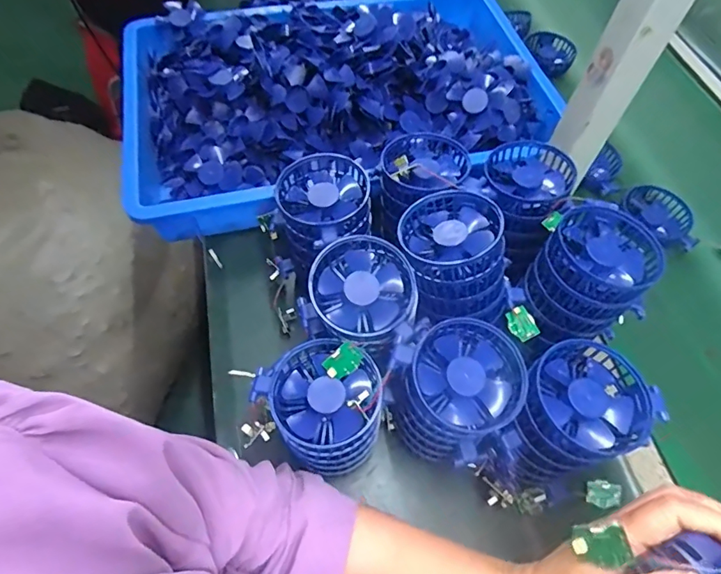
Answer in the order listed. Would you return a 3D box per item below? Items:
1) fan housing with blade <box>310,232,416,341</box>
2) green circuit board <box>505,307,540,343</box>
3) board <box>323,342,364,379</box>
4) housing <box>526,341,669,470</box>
[{"bbox_3d":[0.003,0.001,0.413,0.086,0.037,0.095,-37,68,-23],"label":"fan housing with blade"},{"bbox_3d":[0.154,0.036,0.452,0.024,0.004,0.032,-32,78,5],"label":"green circuit board"},{"bbox_3d":[-0.014,0.062,0.390,0.031,0.008,0.022,-40,94,4],"label":"board"},{"bbox_3d":[0.180,0.090,0.374,0.088,0.032,0.089,2,58,-3],"label":"housing"}]

